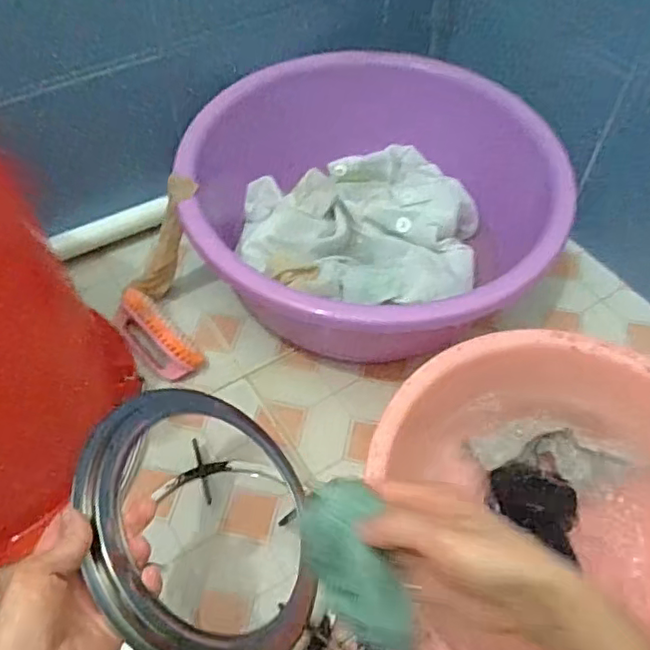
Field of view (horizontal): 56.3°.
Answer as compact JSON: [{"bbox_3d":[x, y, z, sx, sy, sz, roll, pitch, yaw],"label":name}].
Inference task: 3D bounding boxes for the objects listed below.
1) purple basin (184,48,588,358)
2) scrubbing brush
[{"bbox_3d":[0.054,-0.125,0.755,0.418,0.203,0.389,2,53,-2],"label":"purple basin"},{"bbox_3d":[-0.204,0.010,0.728,0.133,0.049,0.060,38,60,23],"label":"scrubbing brush"}]

